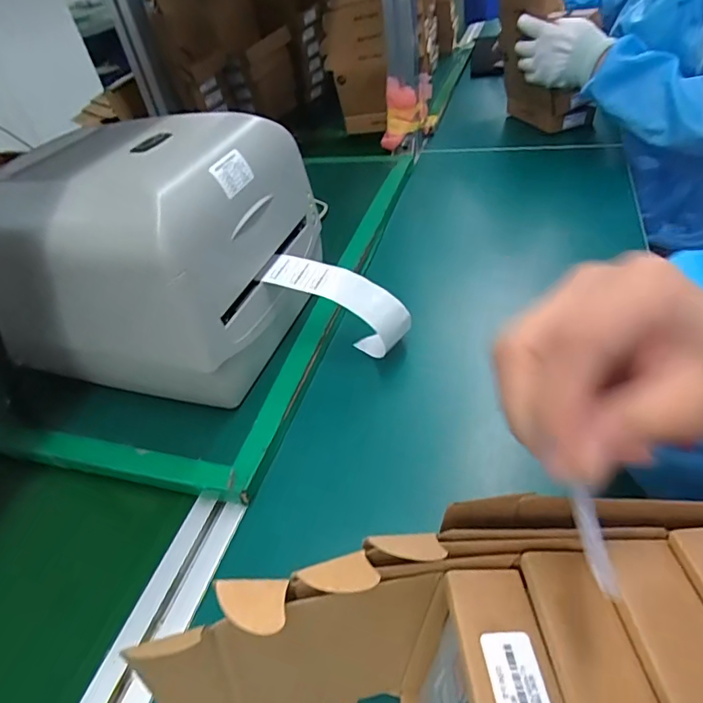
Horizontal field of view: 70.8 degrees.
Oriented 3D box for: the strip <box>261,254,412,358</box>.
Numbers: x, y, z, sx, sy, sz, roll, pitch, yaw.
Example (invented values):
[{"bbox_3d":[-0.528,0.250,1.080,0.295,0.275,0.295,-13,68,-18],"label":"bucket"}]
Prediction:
[{"bbox_3d":[-0.013,-0.043,0.426,0.133,0.043,0.045,28,43,-5],"label":"strip"}]

